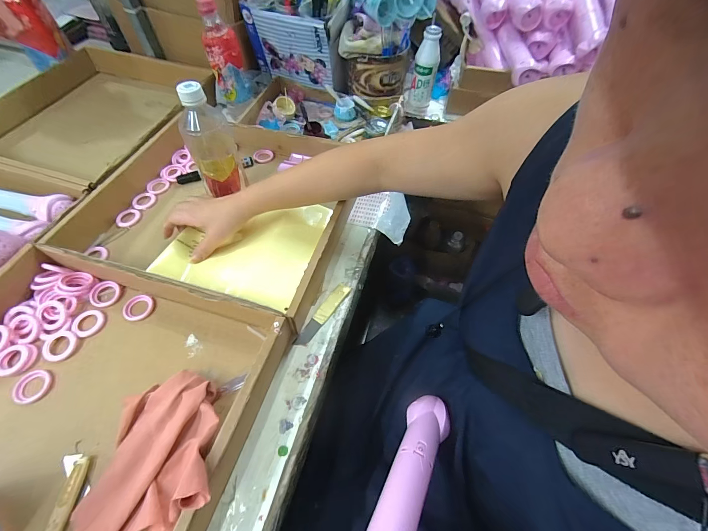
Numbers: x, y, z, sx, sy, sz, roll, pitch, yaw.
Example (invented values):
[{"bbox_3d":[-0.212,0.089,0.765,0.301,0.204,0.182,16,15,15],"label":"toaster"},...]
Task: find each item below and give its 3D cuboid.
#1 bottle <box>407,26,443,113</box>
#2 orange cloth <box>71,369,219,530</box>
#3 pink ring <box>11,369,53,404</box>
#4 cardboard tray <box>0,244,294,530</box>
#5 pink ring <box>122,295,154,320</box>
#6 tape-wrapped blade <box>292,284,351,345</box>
[{"bbox_3d":[0.148,-0.406,0.671,0.053,0.148,0.050,12,58,6],"label":"bottle"},{"bbox_3d":[-0.207,0.186,0.305,0.145,0.076,0.132,-24,61,-16],"label":"orange cloth"},{"bbox_3d":[-0.376,0.141,0.370,0.038,0.004,0.037,1,57,-1],"label":"pink ring"},{"bbox_3d":[-0.307,0.160,0.327,0.374,0.068,0.344,14,58,7],"label":"cardboard tray"},{"bbox_3d":[-0.291,0.057,0.429,0.036,0.005,0.035,1,57,-1],"label":"pink ring"},{"bbox_3d":[-0.042,0.066,0.434,0.019,0.005,0.106,31,62,17],"label":"tape-wrapped blade"}]

